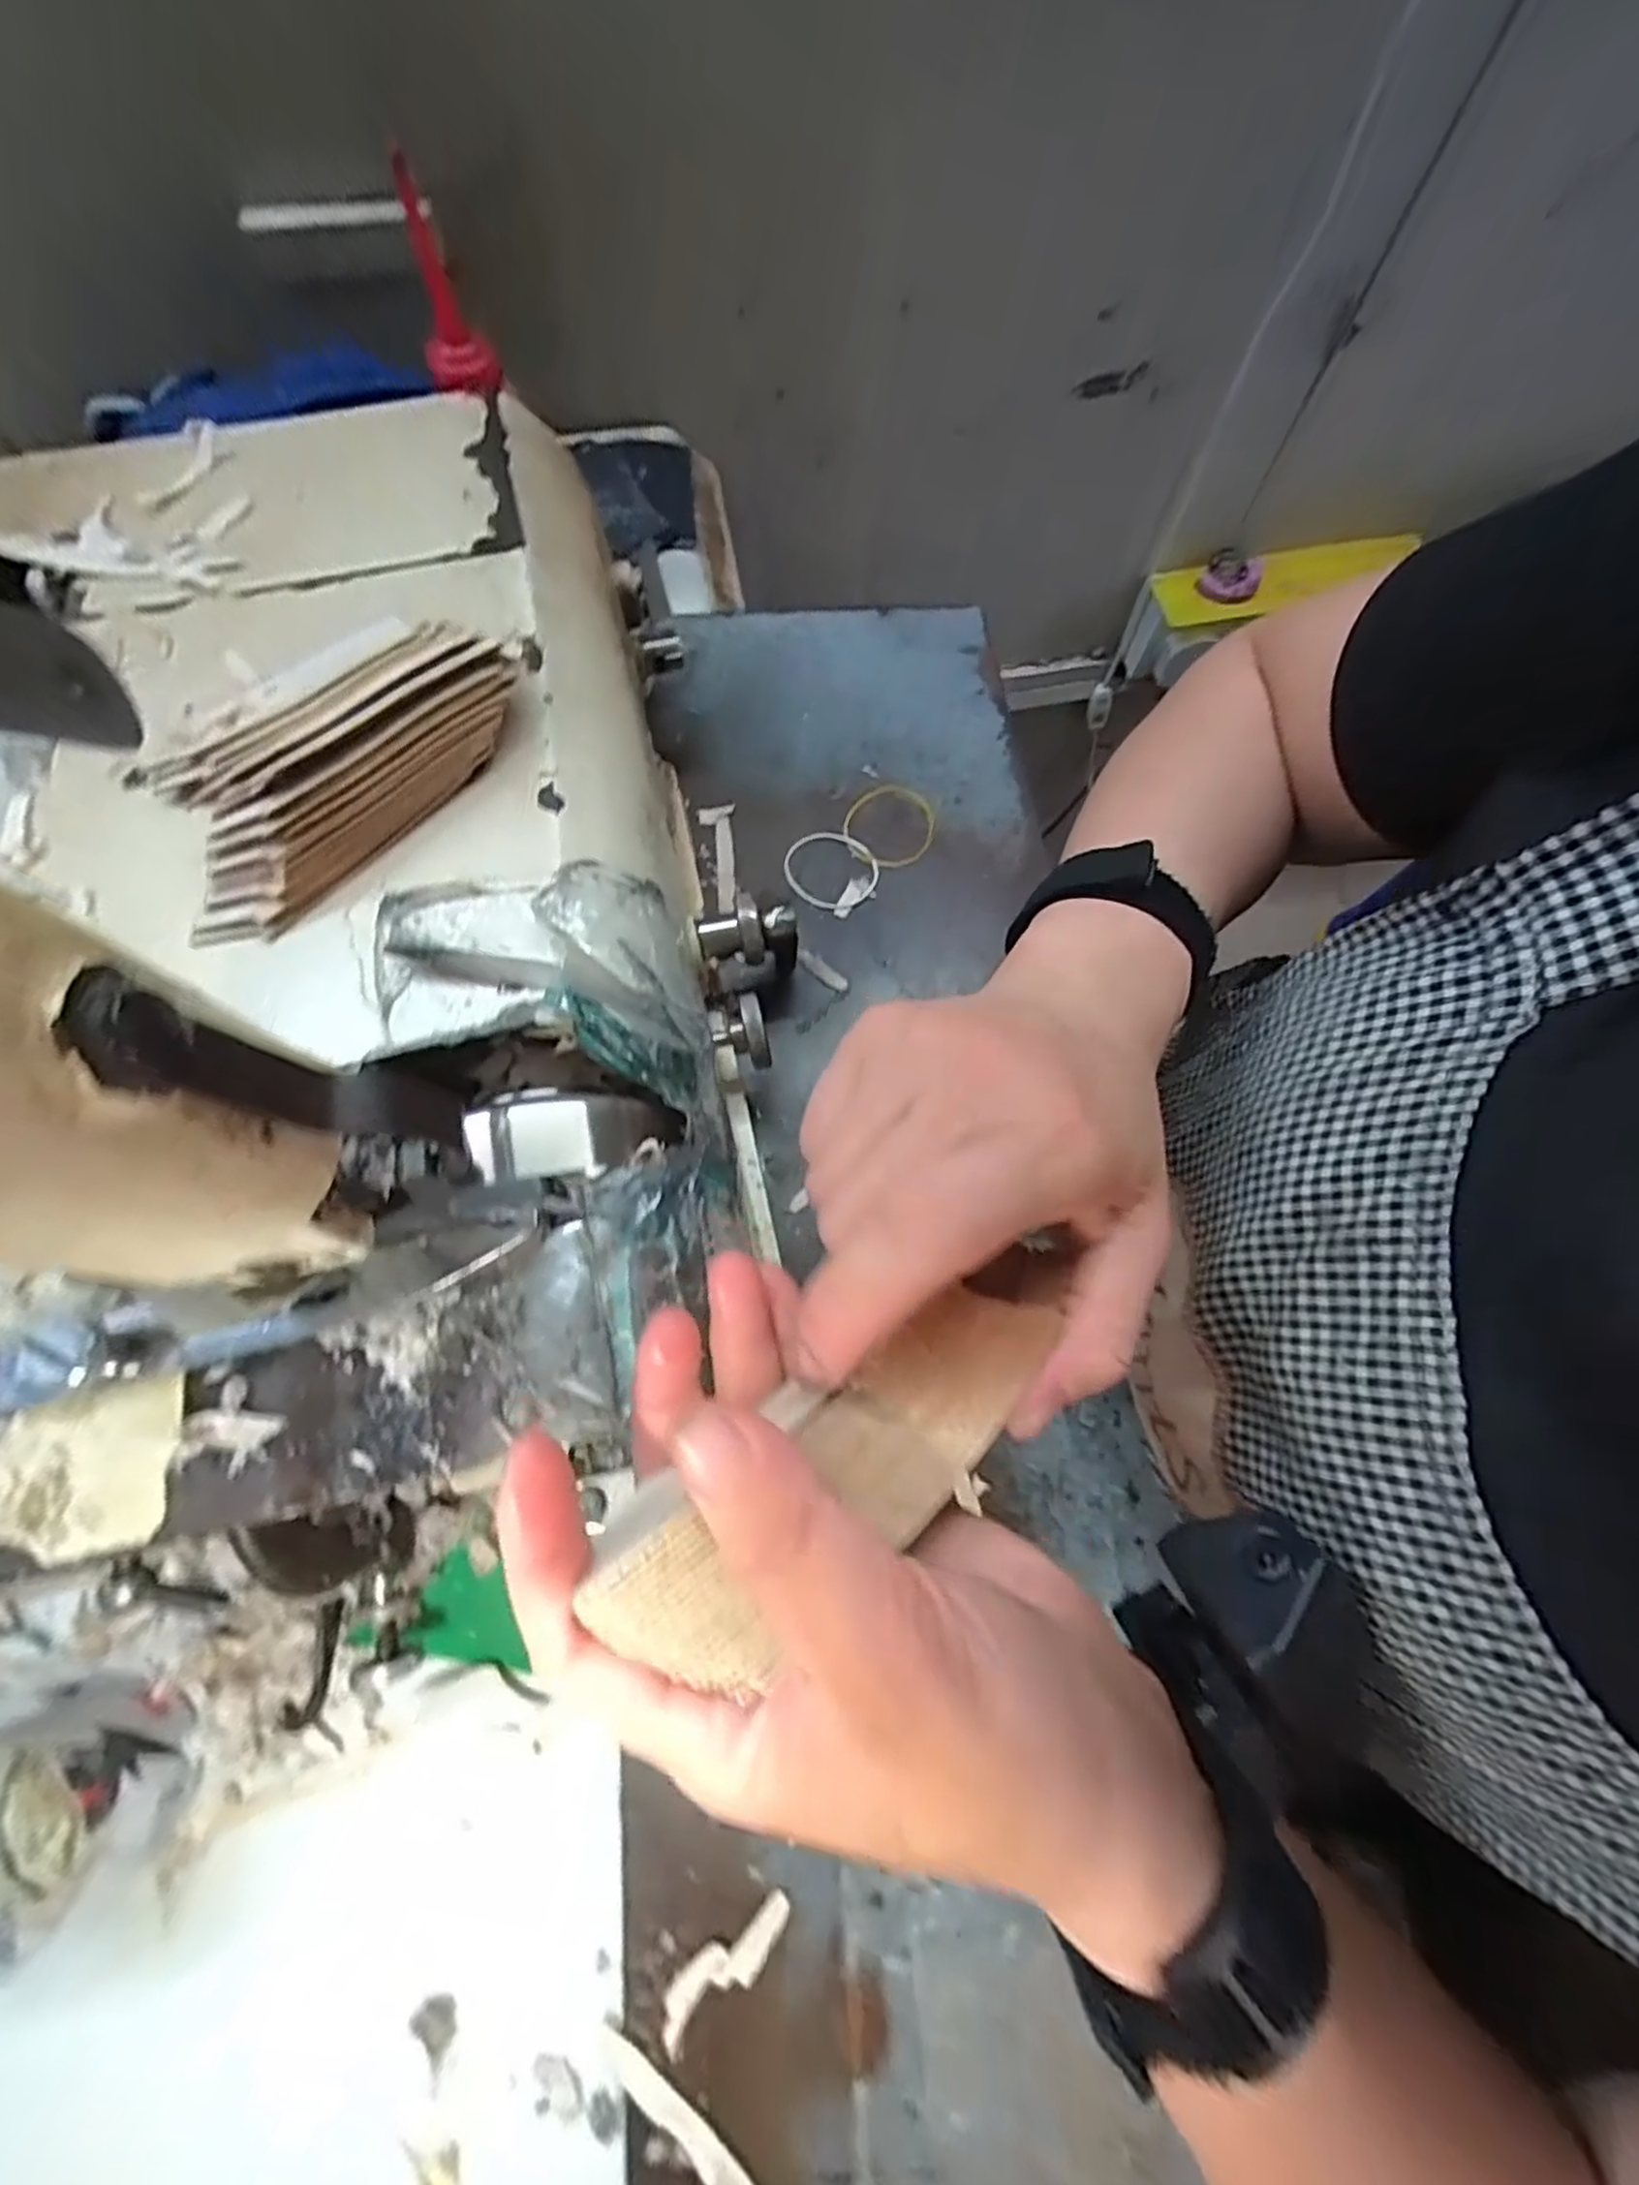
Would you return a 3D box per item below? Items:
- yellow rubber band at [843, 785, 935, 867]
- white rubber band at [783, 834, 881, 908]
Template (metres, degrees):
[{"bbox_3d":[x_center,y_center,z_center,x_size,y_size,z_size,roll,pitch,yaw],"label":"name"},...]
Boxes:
[{"bbox_3d":[0.041,-0.157,0.441,0.052,0.004,0.056,0,71,-1],"label":"yellow rubber band"},{"bbox_3d":[0.007,-0.129,0.431,0.055,0.004,0.048,13,71,3],"label":"white rubber band"}]

